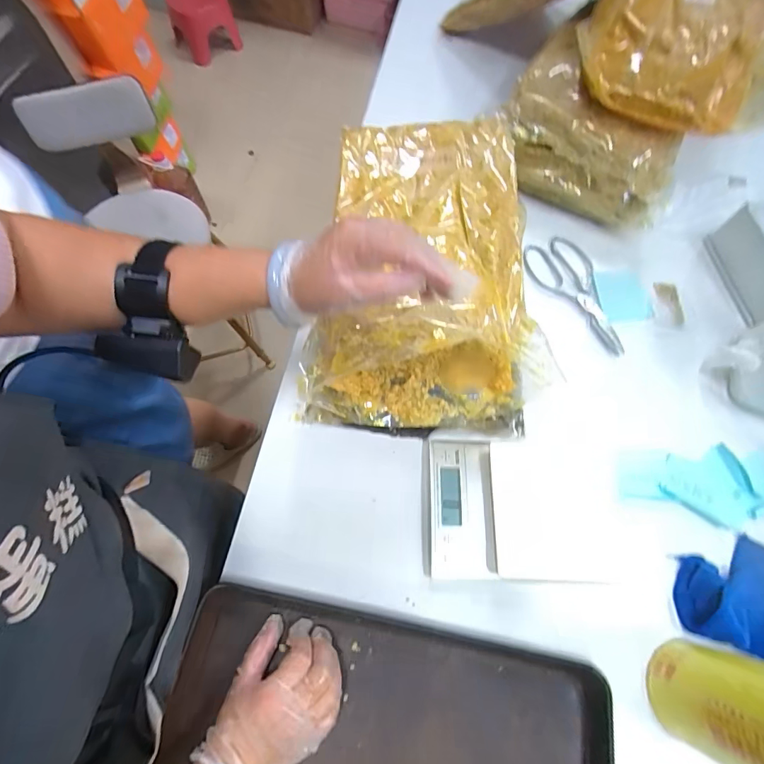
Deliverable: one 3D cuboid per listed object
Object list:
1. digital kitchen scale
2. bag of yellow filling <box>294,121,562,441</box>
[{"bbox_3d":[0.162,0.142,0.467,0.217,0.024,0.145,3,67,-1],"label":"digital kitchen scale"},{"bbox_3d":[0.058,-0.136,0.497,0.250,0.137,0.378,8,68,2],"label":"bag of yellow filling"}]

